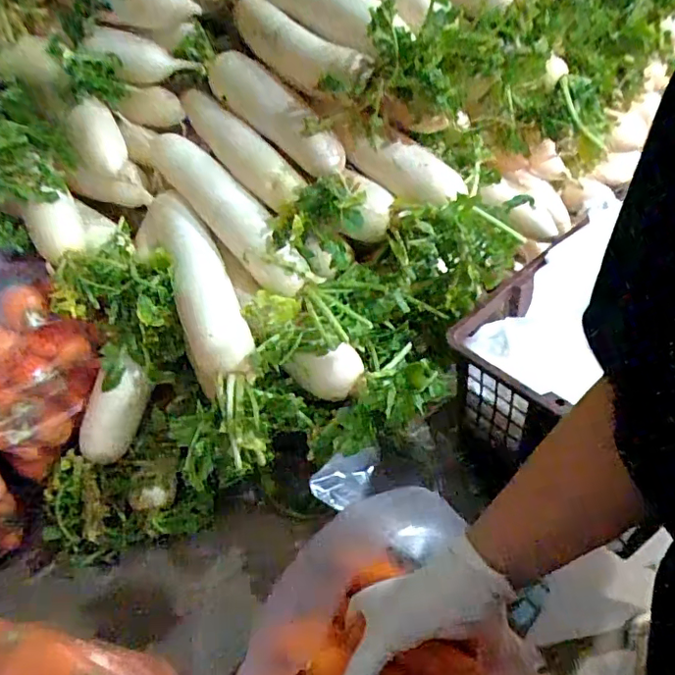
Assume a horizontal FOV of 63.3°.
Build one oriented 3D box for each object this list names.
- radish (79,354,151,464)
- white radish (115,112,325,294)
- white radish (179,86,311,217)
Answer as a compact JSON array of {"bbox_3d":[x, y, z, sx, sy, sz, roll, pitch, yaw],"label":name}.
[{"bbox_3d":[-0.277,0.091,0.681,0.049,0.050,0.135,21,86,22],"label":"radish"},{"bbox_3d":[-0.151,-0.169,0.652,0.320,0.052,0.057,44,60,15],"label":"white radish"},{"bbox_3d":[-0.128,-0.234,0.672,0.046,0.067,0.242,-34,53,-26],"label":"white radish"}]

